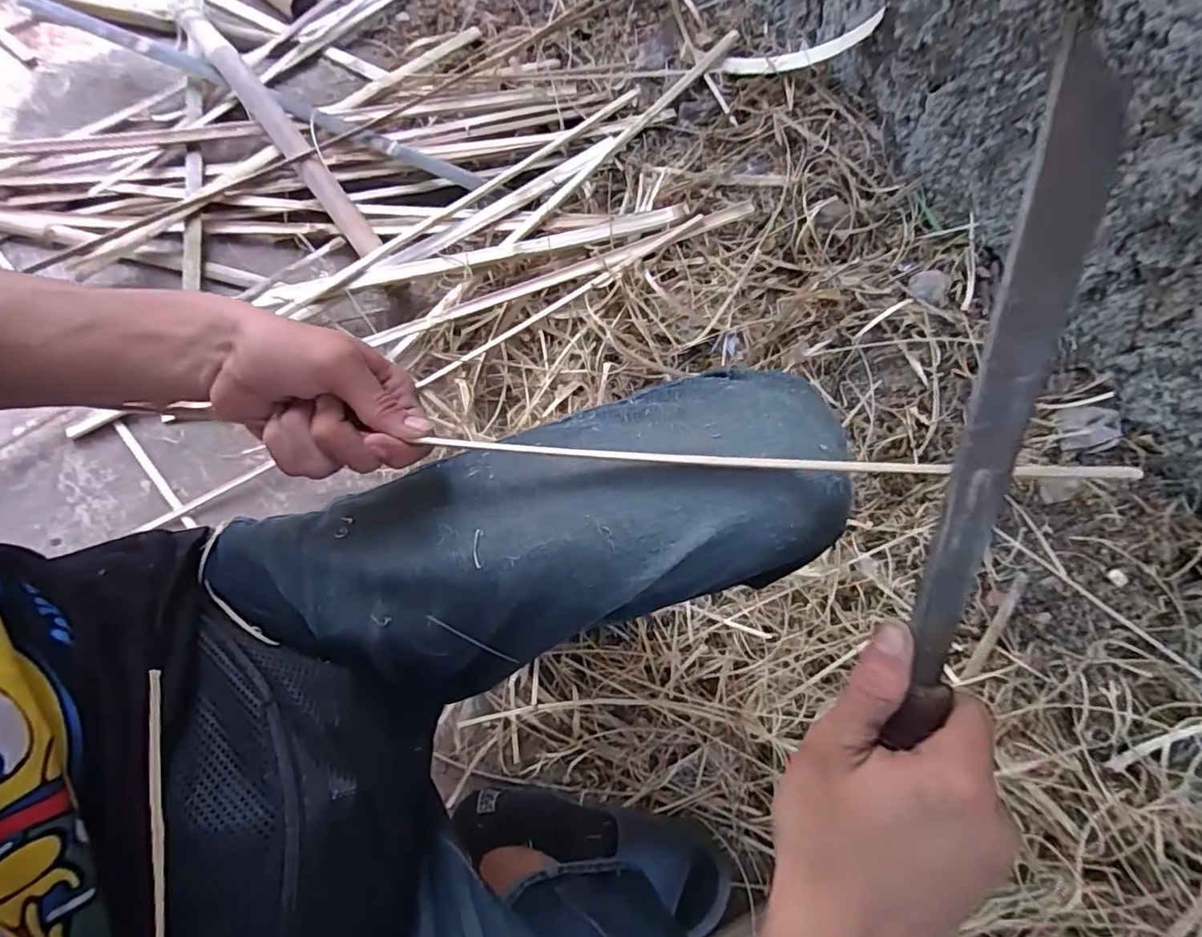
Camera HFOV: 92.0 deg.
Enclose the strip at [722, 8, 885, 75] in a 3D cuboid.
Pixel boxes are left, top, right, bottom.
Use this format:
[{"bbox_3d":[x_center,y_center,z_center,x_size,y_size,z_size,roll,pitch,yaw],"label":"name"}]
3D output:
[{"bbox_3d":[0.306,-0.644,0.893,0.244,0.050,0.046,9,69,36],"label":"strip"}]

